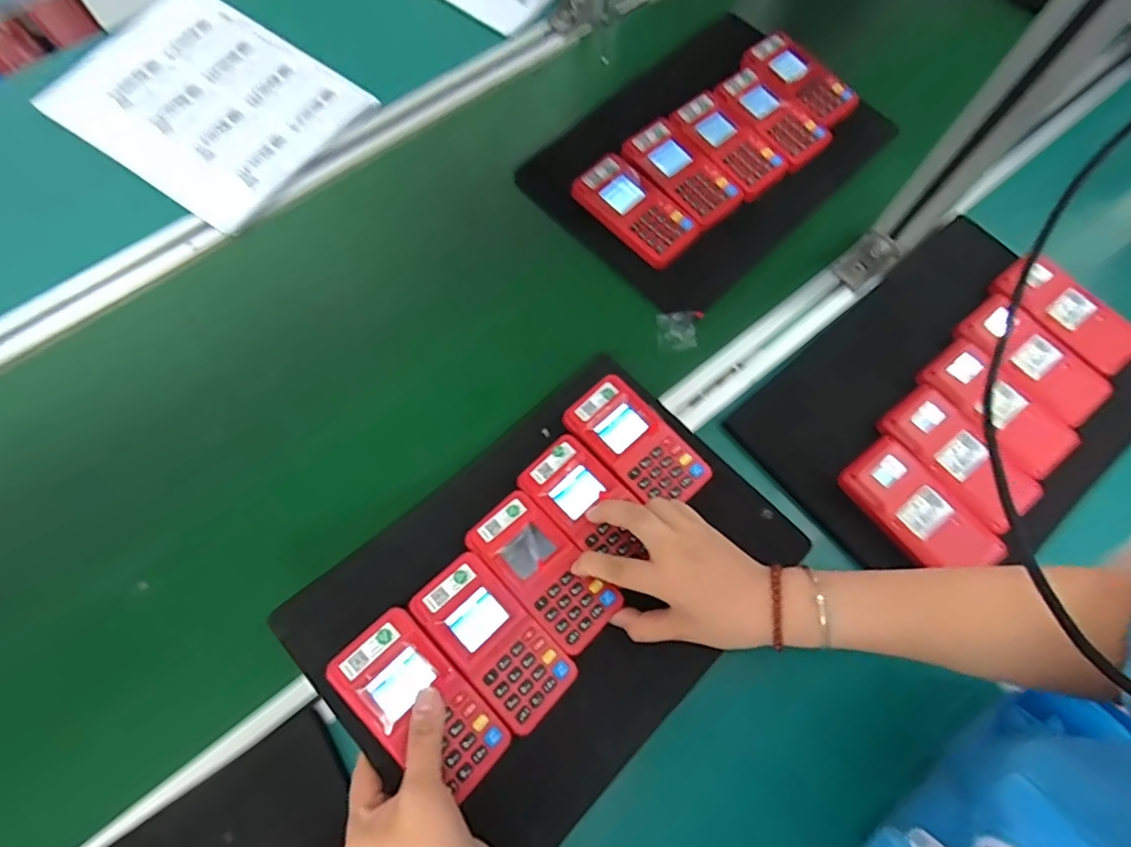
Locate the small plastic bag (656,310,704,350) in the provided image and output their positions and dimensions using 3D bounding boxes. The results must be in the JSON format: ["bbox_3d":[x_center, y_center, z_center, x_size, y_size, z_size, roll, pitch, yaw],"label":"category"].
[{"bbox_3d":[0.109,-0.089,0.541,0.043,0.010,0.035,-3,96,29],"label":"small plastic bag"}]

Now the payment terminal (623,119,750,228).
[{"bbox_3d":[0.117,-0.253,0.567,0.066,0.015,0.122,-40,76,-10],"label":"payment terminal"}]

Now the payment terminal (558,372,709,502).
[{"bbox_3d":[0.060,0.020,0.483,0.063,0.027,0.123,-43,77,-11],"label":"payment terminal"}]

